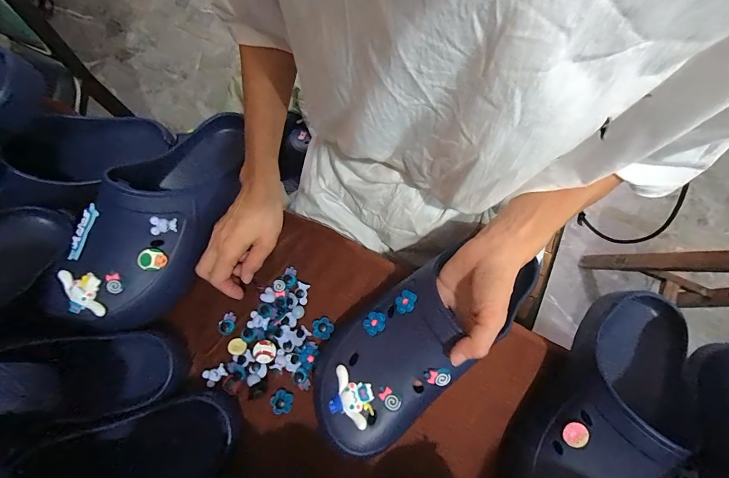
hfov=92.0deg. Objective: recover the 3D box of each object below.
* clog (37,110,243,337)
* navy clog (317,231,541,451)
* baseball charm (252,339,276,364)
[{"bbox_3d":[-0.236,-0.036,0.400,0.116,0.087,0.280,24,75,7],"label":"clog"},{"bbox_3d":[0.047,0.098,0.354,0.235,0.105,0.115,-42,78,-11],"label":"navy clog"},{"bbox_3d":[-0.116,0.130,0.408,0.026,0.004,0.025,0,74,0],"label":"baseball charm"}]

